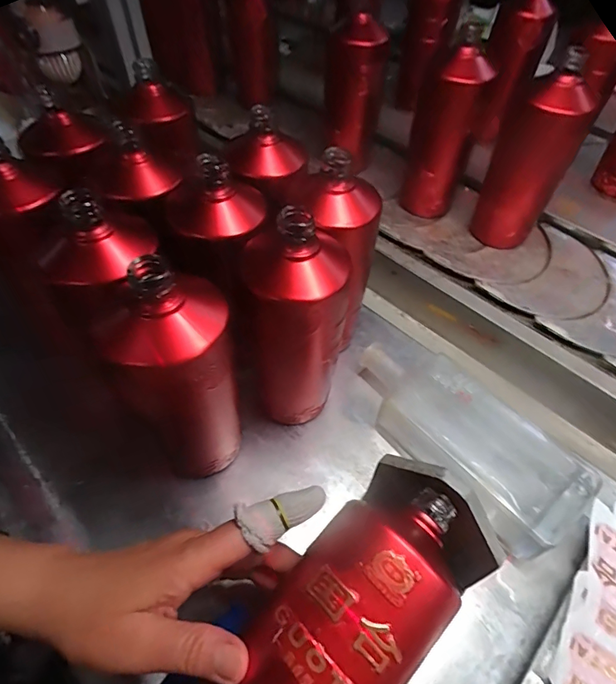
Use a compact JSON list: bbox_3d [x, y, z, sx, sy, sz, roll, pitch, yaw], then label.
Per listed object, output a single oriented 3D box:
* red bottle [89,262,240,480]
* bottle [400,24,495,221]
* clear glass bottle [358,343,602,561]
[{"bbox_3d":[-0.092,0.030,0.314,0.070,0.208,0.073,-32,59,-20],"label":"red bottle"},{"bbox_3d":[0.170,-0.259,0.550,0.076,0.199,0.062,27,59,20],"label":"bottle"},{"bbox_3d":[0.136,0.081,0.400,0.107,0.046,0.230,-34,58,-23],"label":"clear glass bottle"}]

